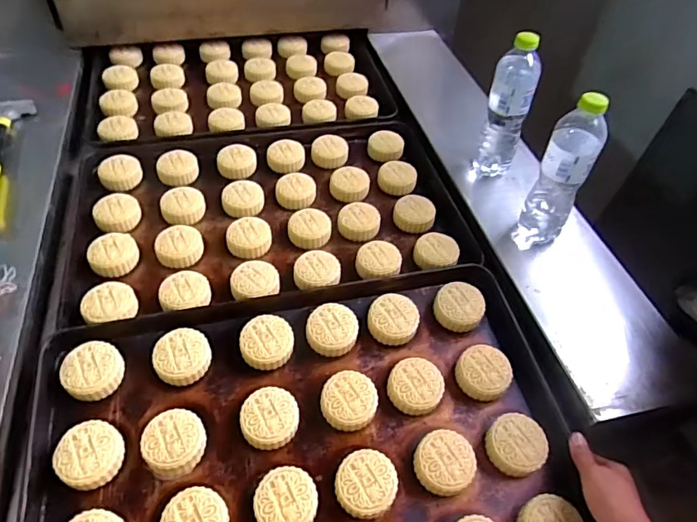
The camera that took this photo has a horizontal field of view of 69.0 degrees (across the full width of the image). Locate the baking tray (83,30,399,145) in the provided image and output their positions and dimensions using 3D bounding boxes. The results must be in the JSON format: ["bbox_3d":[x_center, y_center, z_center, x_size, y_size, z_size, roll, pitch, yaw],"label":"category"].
[{"bbox_3d":[-0.222,-0.367,1.055,0.597,0.048,0.346,-11,51,-11],"label":"baking tray"}]

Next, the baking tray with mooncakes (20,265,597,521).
[{"bbox_3d":[-0.040,0.210,0.576,0.586,0.062,0.385,-10,51,-11],"label":"baking tray with mooncakes"}]

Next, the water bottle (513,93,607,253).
[{"bbox_3d":[0.291,-0.115,0.696,0.065,0.234,0.059,16,51,11],"label":"water bottle"}]

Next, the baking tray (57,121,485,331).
[{"bbox_3d":[-0.131,-0.091,0.823,0.584,0.044,0.382,-9,51,-10],"label":"baking tray"}]

